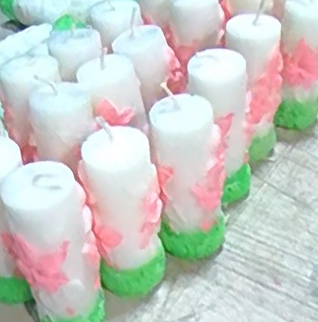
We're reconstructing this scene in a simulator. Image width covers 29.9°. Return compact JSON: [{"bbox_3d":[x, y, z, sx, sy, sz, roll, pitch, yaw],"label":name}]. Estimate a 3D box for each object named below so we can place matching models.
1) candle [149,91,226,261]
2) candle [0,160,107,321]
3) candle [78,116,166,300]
[{"bbox_3d":[0.019,0.014,0.366,0.040,0.107,0.037,-7,40,-2],"label":"candle"},{"bbox_3d":[-0.054,0.055,0.326,0.040,0.108,0.037,-3,40,2],"label":"candle"},{"bbox_3d":[-0.019,0.033,0.344,0.040,0.111,0.032,-6,40,-2],"label":"candle"}]

